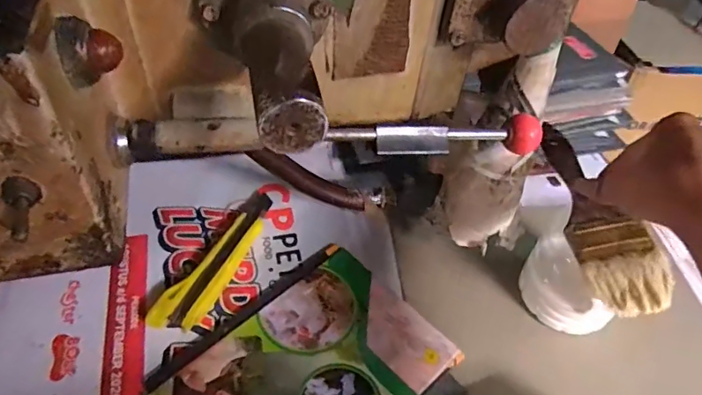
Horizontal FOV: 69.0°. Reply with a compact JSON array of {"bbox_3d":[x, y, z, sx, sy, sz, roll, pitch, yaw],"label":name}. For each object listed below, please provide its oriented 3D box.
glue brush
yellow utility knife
[{"bbox_3d":[0.202,0.010,0.424,0.059,0.023,0.183,-3,51,-9],"label":"glue brush"},{"bbox_3d":[-0.119,0.057,0.480,0.039,0.016,0.166,23,48,16],"label":"yellow utility knife"}]

